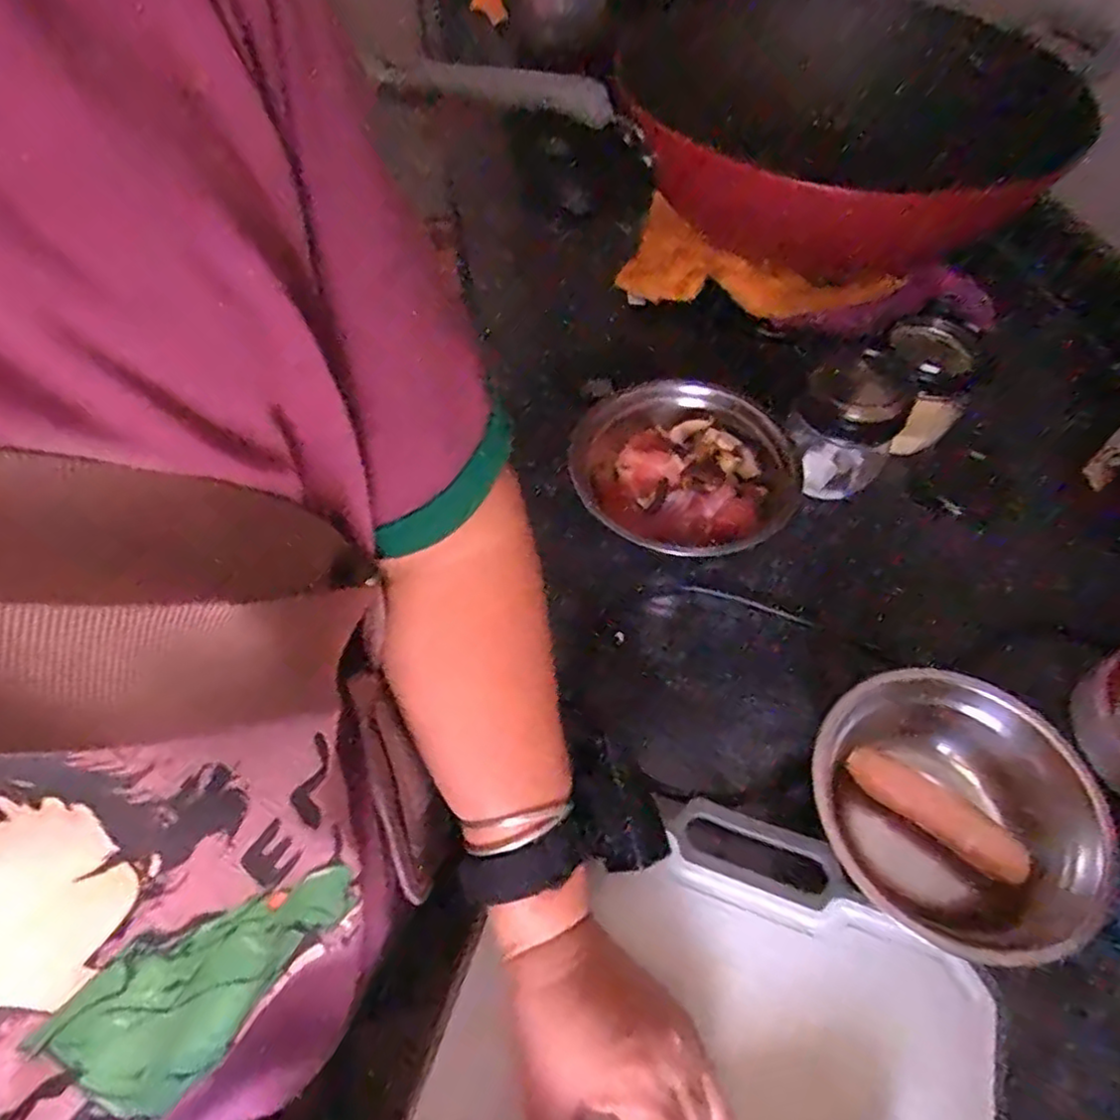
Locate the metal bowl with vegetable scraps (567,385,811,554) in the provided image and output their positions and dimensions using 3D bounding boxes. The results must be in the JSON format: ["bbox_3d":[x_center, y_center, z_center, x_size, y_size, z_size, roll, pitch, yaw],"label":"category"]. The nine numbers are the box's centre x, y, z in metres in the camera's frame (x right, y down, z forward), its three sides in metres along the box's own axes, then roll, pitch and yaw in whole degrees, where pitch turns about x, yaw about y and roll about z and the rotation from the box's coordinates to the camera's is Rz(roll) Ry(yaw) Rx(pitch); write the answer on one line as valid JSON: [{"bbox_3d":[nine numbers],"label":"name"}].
[{"bbox_3d":[0.089,-0.061,0.512,0.165,0.050,0.143,22,60,14],"label":"metal bowl with vegetable scraps"}]

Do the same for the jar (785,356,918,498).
[{"bbox_3d":[0.212,-0.099,0.513,0.071,0.079,0.074,0,57,0],"label":"jar"}]

